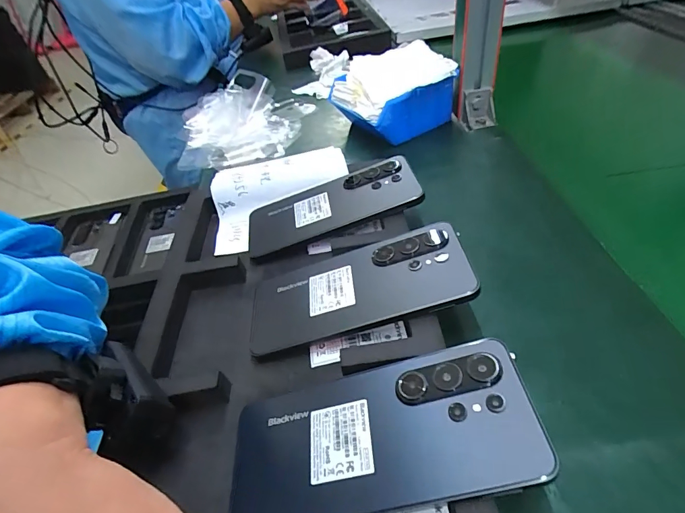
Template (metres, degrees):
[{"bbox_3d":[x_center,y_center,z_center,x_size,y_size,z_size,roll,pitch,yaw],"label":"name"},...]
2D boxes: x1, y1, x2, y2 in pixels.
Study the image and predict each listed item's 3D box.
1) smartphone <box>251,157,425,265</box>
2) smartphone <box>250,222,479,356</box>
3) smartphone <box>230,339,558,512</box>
[{"bbox_3d":[-0.012,-0.046,0.382,0.167,0.011,0.077,-19,42,9],"label":"smartphone"},{"bbox_3d":[0.008,0.023,0.302,0.167,0.010,0.080,-17,41,13],"label":"smartphone"},{"bbox_3d":[0.016,0.098,0.218,0.166,0.009,0.074,-18,42,11],"label":"smartphone"}]

